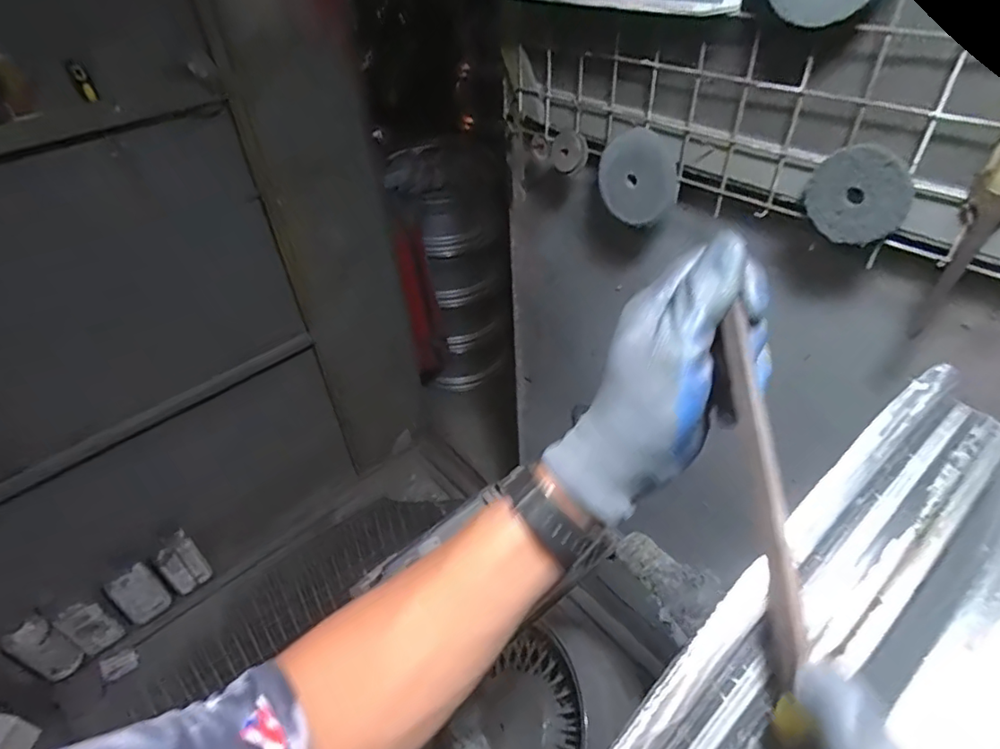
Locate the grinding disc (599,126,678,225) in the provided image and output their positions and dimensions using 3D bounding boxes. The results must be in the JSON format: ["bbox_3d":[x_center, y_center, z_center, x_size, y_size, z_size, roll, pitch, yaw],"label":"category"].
[{"bbox_3d":[0.162,-0.233,0.665,0.096,0.104,0.012,-19,7,46],"label":"grinding disc"}]

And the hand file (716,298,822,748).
[{"bbox_3d":[0.109,0.083,0.224,0.013,0.018,0.236,0,65,4],"label":"hand file"}]

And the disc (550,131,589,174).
[{"bbox_3d":[0.087,-0.292,0.728,0.018,0.053,0.057,-21,65,-42],"label":"disc"}]

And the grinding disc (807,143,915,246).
[{"bbox_3d":[0.319,-0.158,0.499,0.080,0.079,0.013,30,51,32],"label":"grinding disc"}]

